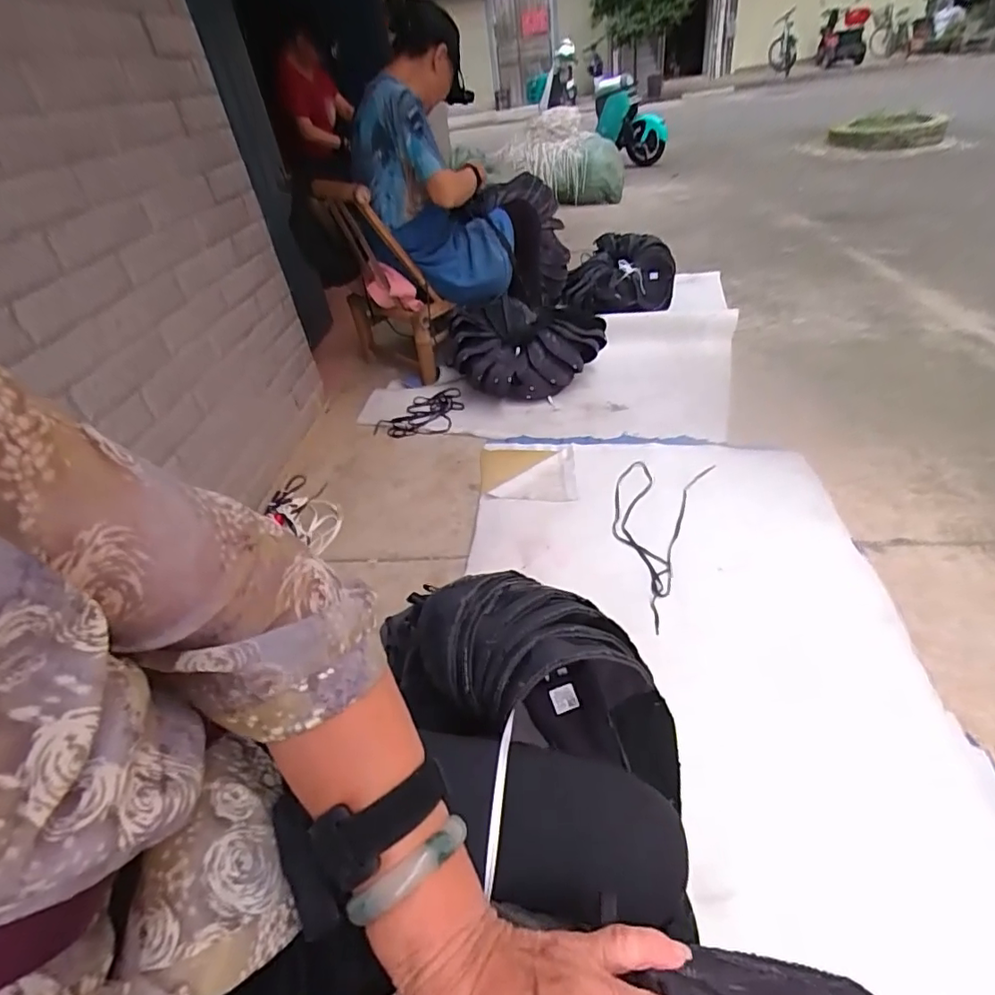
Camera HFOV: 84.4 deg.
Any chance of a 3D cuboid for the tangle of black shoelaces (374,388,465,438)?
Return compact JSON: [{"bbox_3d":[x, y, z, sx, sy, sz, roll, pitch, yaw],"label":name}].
[{"bbox_3d":[-0.217,-0.228,1.528,0.259,0.030,0.177,-13,41,-11],"label":"tangle of black shoelaces"}]

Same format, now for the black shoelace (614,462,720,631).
[{"bbox_3d":[0.303,0.065,1.142,0.177,0.015,0.463,15,44,20],"label":"black shoelace"}]

